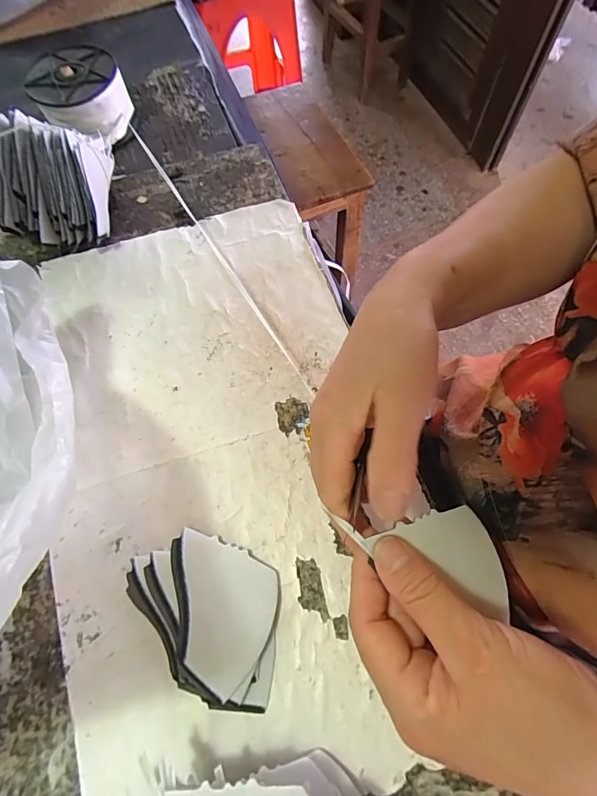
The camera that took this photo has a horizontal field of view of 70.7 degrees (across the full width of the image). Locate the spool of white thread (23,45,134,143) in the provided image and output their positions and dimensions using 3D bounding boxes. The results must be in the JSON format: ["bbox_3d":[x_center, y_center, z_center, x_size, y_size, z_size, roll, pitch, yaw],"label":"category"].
[{"bbox_3d":[-0.225,-0.311,0.443,0.090,0.059,0.088,0,65,1],"label":"spool of white thread"}]

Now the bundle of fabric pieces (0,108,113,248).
[{"bbox_3d":[-0.227,-0.191,0.375,0.109,0.078,0.094,-3,65,0],"label":"bundle of fabric pieces"}]

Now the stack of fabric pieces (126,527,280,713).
[{"bbox_3d":[-0.055,0.129,0.259,0.108,0.014,0.077,32,69,14],"label":"stack of fabric pieces"}]

